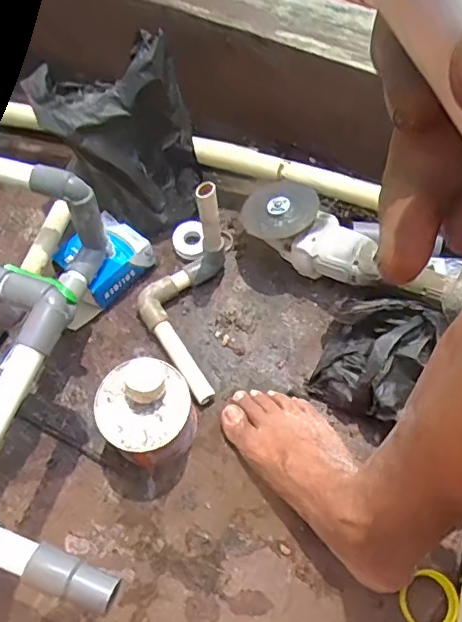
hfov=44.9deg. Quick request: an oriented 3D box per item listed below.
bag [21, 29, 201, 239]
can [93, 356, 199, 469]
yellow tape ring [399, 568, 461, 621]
[{"bbox_3d":[-0.138,-0.217,0.727,0.176,0.204,0.166,-10,63,-3],"label":"bag"},{"bbox_3d":[-0.091,0.112,0.615,0.100,0.113,0.096,-1,63,2],"label":"can"},{"bbox_3d":[0.203,0.296,0.572,0.060,0.025,0.057,-1,63,2],"label":"yellow tape ring"}]

